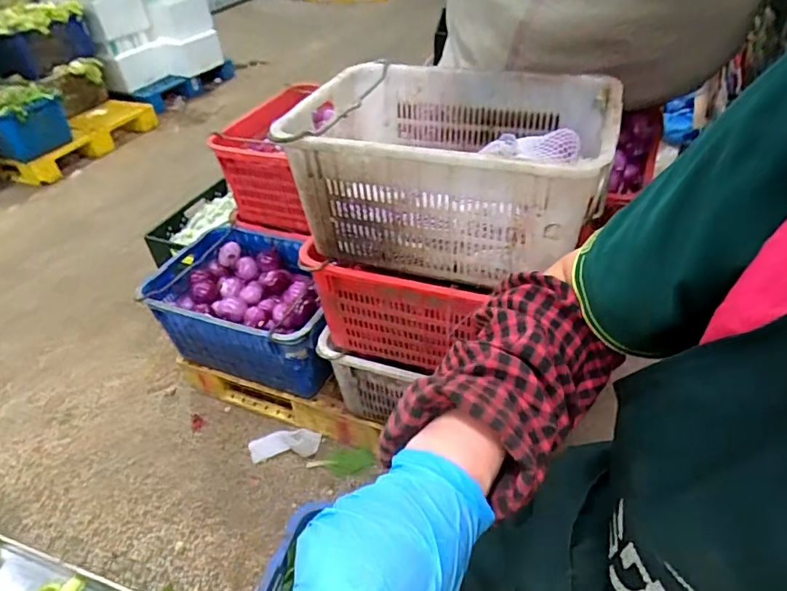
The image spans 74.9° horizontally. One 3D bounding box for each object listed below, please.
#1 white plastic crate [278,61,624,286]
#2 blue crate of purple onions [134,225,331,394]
[{"bbox_3d":[0.121,-0.269,1.076,0.589,0.303,0.504,13,43,19],"label":"white plastic crate"},{"bbox_3d":[-0.415,0.046,1.631,0.636,0.281,0.405,13,43,19],"label":"blue crate of purple onions"}]

